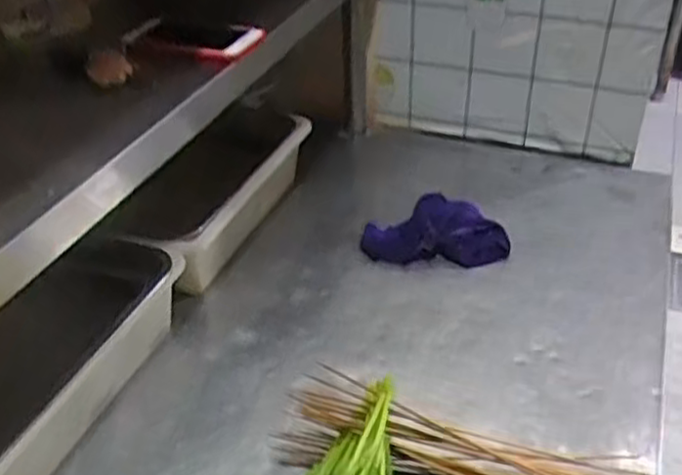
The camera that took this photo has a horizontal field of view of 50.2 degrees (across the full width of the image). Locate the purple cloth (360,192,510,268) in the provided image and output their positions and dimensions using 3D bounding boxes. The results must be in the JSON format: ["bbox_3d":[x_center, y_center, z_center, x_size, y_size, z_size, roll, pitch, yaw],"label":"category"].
[{"bbox_3d":[0.131,-0.009,1.004,0.194,0.054,0.093,8,37,14],"label":"purple cloth"}]

